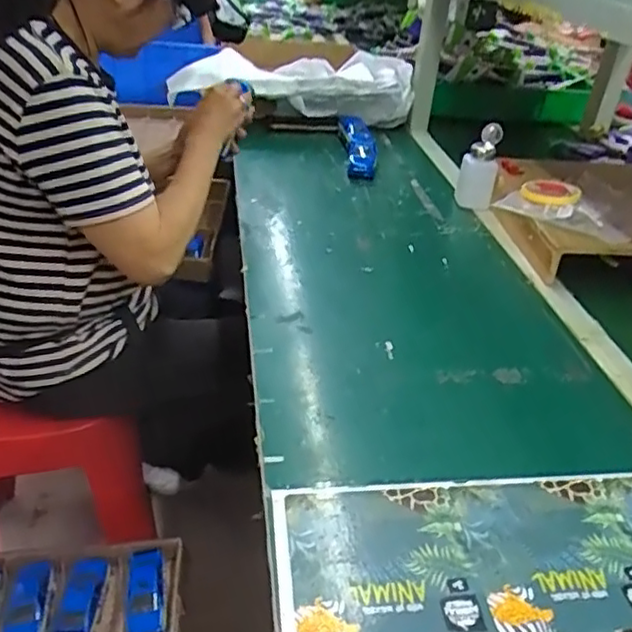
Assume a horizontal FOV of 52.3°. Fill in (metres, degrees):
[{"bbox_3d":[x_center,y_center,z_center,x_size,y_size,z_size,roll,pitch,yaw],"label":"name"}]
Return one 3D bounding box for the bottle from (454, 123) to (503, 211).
[{"bbox_3d":[0.271,-0.247,1.075,0.062,0.131,0.032,13,34,12],"label":"bottle"}]

